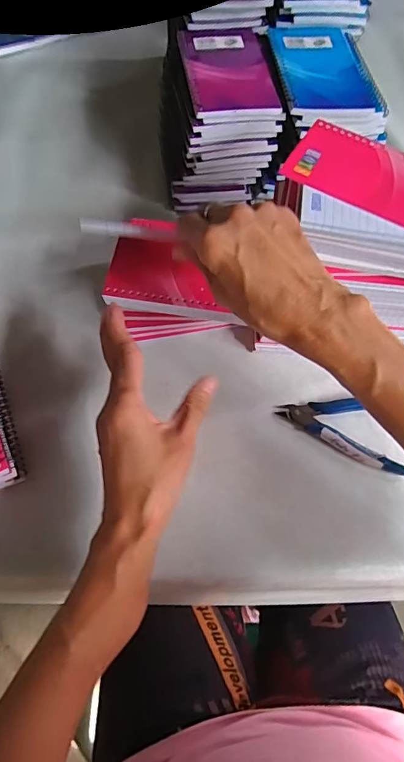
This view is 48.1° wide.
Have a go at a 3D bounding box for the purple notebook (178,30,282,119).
[{"bbox_3d":[0.026,-0.309,0.452,0.083,0.007,0.128,-7,65,-7],"label":"purple notebook"}]

